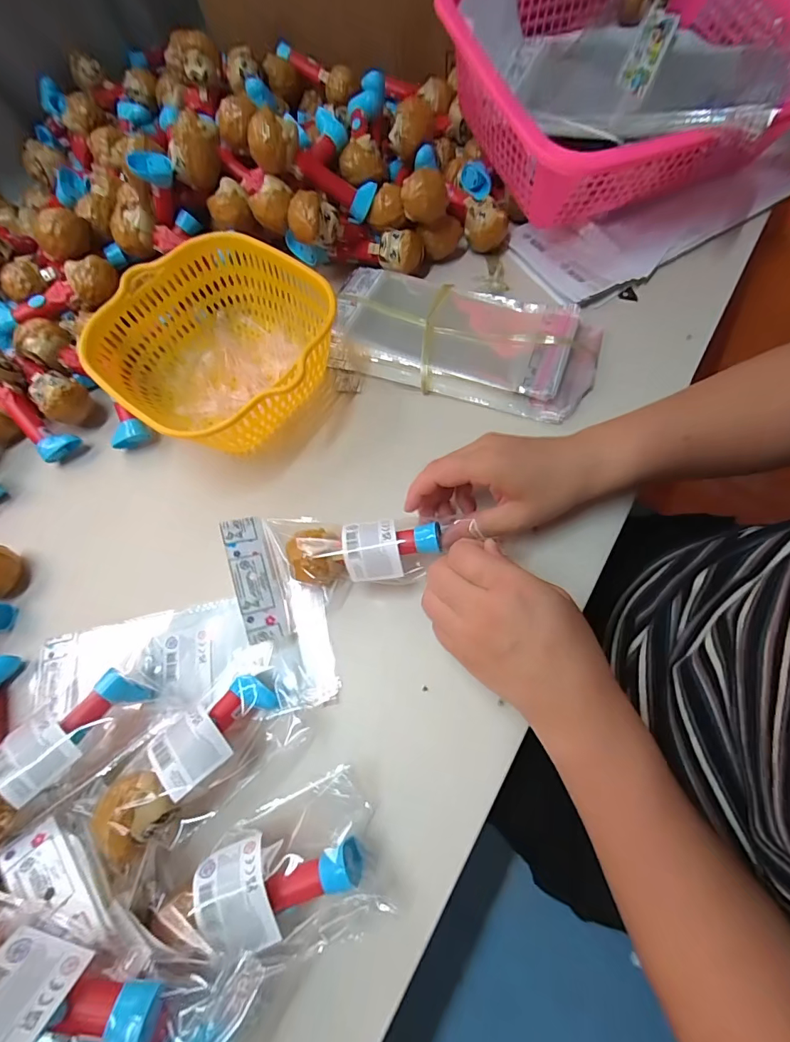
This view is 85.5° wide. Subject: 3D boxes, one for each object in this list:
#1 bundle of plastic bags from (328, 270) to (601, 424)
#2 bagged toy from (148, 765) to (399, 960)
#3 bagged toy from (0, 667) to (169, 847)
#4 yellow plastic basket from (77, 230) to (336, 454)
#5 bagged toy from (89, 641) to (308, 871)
[{"bbox_3d":[0.064,-0.184,0.414,0.254,0.020,0.137,13,70,11],"label":"bundle of plastic bags"},{"bbox_3d":[-0.071,0.217,0.258,0.119,0.044,0.080,-22,67,-3],"label":"bagged toy"},{"bbox_3d":[-0.232,0.158,0.289,0.054,0.041,0.132,45,58,14],"label":"bagged toy"},{"bbox_3d":[-0.162,-0.158,0.404,0.200,0.092,0.188,-2,68,5],"label":"yellow plastic basket"},{"bbox_3d":[-0.132,0.157,0.287,0.145,0.061,0.077,-39,75,-12],"label":"bagged toy"}]

